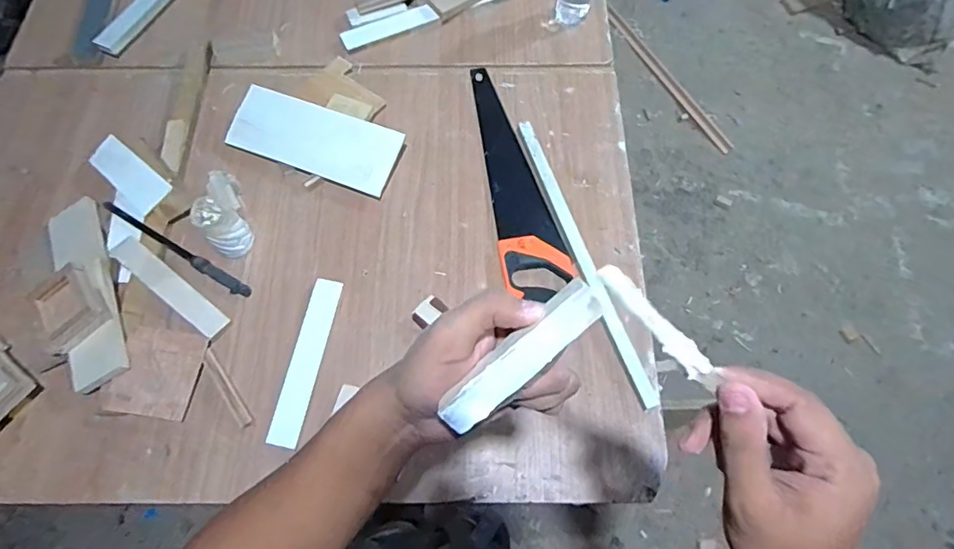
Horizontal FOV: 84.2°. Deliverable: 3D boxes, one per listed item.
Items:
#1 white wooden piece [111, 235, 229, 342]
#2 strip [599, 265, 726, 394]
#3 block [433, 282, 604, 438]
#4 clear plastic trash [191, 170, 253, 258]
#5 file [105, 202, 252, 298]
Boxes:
[{"bbox_3d":[-0.485,0.019,0.835,0.226,0.010,0.043,37,64,9],"label":"white wooden piece"},{"bbox_3d":[0.093,0.026,0.272,0.082,0.006,0.012,46,75,-2],"label":"strip"},{"bbox_3d":[0.024,0.045,0.281,0.103,0.012,0.022,-44,72,10],"label":"block"},{"bbox_3d":[-0.425,-0.113,0.871,0.062,0.092,0.156,-22,69,-7],"label":"clear plastic trash"},{"bbox_3d":[-0.508,-0.044,0.882,0.316,0.024,0.021,28,71,12],"label":"file"}]

